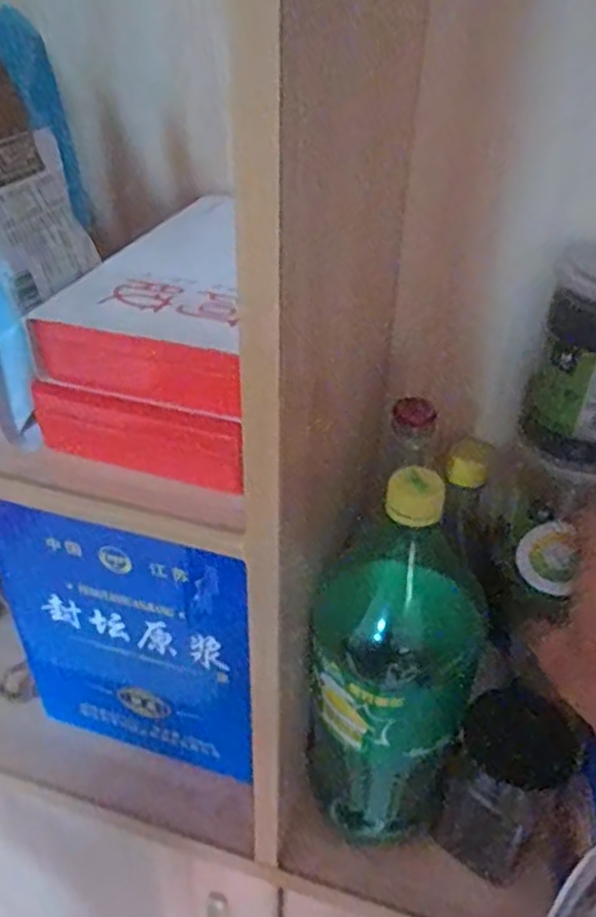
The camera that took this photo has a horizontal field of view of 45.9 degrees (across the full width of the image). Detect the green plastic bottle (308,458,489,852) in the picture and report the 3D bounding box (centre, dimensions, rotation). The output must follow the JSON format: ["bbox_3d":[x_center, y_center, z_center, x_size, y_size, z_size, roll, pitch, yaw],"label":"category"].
[{"bbox_3d":[0.060,0.133,0.450,0.102,0.290,0.090,3,37,1],"label":"green plastic bottle"}]

